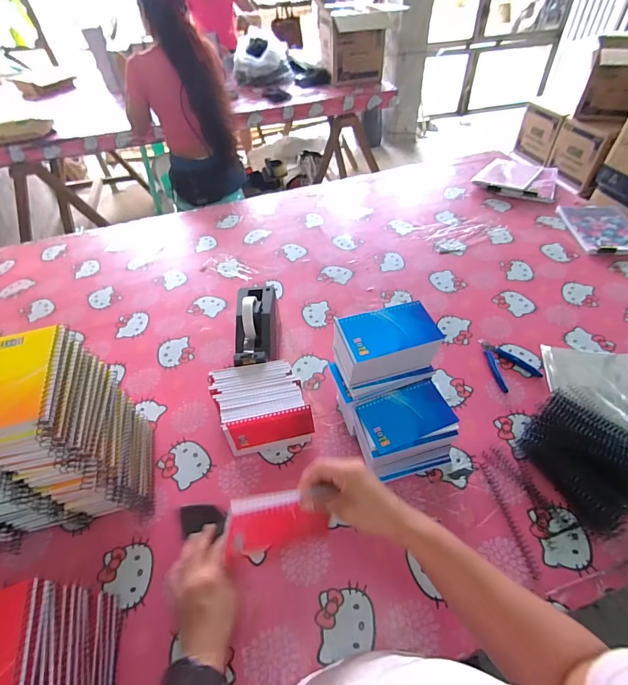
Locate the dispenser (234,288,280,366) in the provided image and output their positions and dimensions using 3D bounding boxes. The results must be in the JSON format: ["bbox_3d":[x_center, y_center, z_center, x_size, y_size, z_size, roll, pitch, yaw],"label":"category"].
[{"bbox_3d":[-0.111,-0.019,0.722,0.079,0.123,0.191,-5,48,-1],"label":"dispenser"}]

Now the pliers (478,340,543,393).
[{"bbox_3d":[0.373,0.037,0.703,0.085,0.008,0.121,-8,50,-3],"label":"pliers"}]

